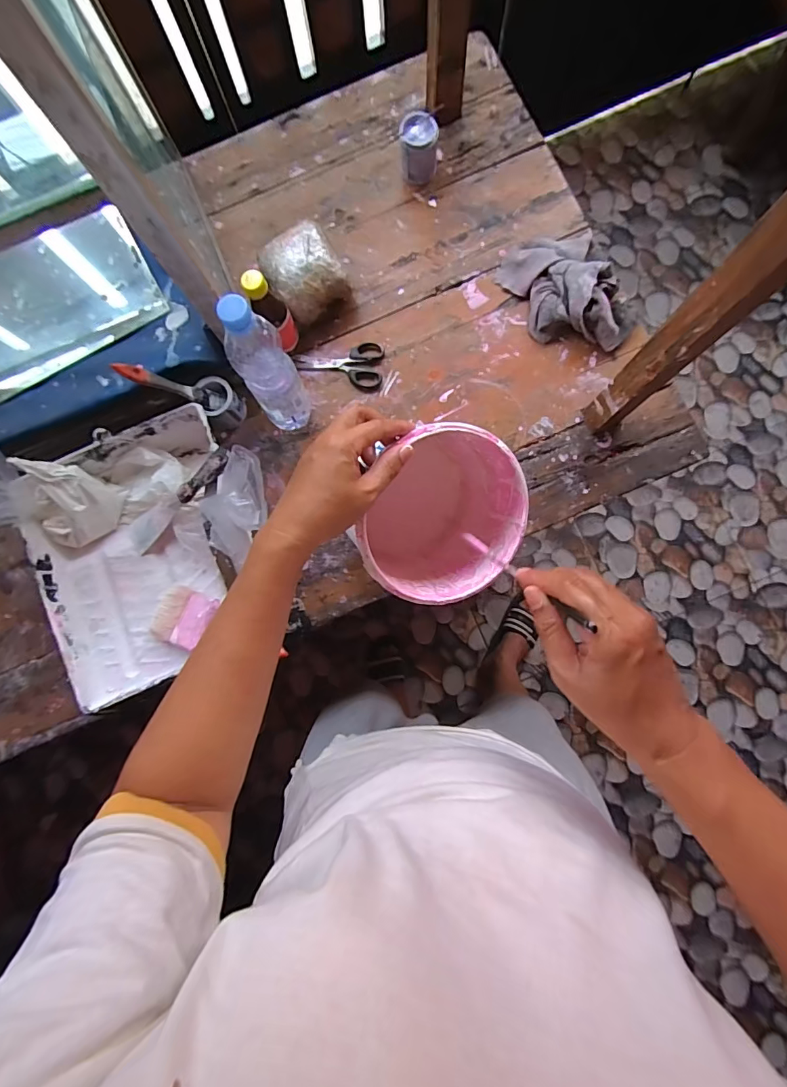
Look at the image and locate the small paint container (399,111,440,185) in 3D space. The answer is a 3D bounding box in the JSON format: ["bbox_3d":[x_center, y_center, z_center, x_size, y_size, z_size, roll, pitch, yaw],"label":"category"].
[{"bbox_3d":[0.038,-0.601,0.678,0.059,0.063,0.058,-1,85,3],"label":"small paint container"}]

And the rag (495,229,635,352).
[{"bbox_3d":[0.256,-0.376,0.652,0.140,0.047,0.207,-25,84,1],"label":"rag"}]

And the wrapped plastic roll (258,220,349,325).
[{"bbox_3d":[-0.132,-0.391,0.662,0.099,0.080,0.107,-32,84,0],"label":"wrapped plastic roll"}]

